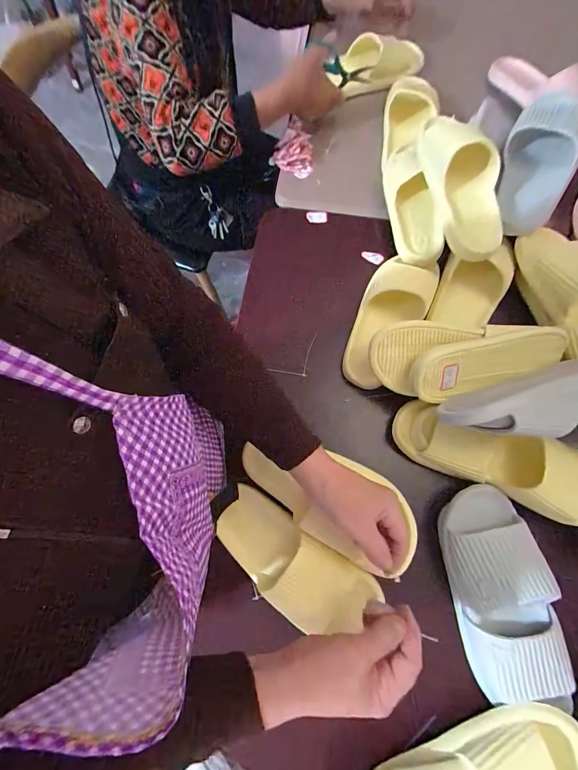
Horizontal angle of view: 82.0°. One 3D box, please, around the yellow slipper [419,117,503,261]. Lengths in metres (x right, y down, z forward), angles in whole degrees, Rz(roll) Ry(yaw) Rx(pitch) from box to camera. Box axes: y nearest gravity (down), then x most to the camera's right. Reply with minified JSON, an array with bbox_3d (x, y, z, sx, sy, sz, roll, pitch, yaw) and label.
[{"bbox_3d":[0.263,-0.305,0.511,0.075,0.084,0.224,-19,90,-3],"label":"yellow slipper"}]

